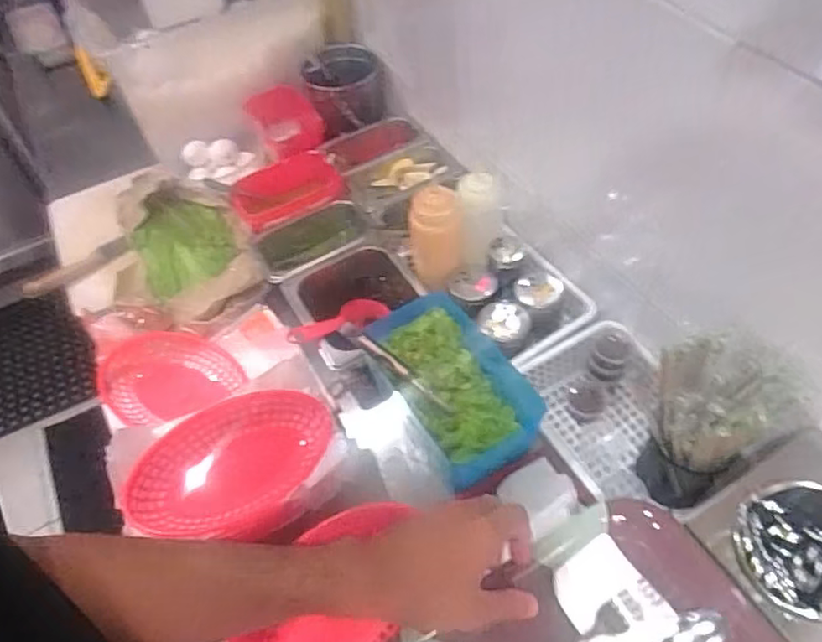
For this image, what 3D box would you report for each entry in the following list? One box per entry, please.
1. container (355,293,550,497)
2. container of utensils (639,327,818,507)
[{"bbox_3d":[0.052,0.071,0.739,0.139,0.063,0.218,-31,56,-17],"label":"container"},{"bbox_3d":[0.287,0.112,0.624,0.120,0.206,0.106,-32,57,-18],"label":"container of utensils"}]

